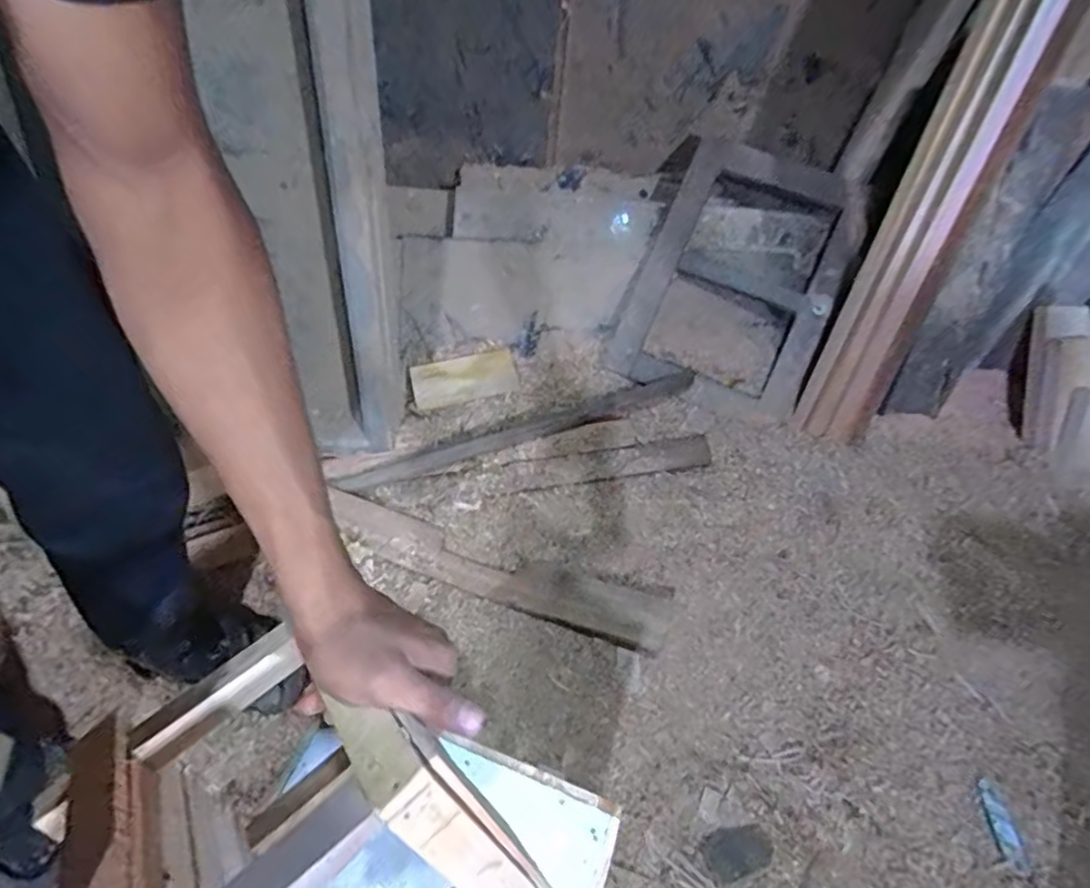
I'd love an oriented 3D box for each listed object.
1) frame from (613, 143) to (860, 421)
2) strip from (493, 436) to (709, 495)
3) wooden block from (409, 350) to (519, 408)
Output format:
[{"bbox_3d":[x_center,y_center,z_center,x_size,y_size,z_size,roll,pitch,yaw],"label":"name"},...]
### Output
[{"bbox_3d":[0.358,-0.317,1.132,0.361,0.068,0.485,19,91,11],"label":"frame"},{"bbox_3d":[0.108,0.037,1.058,0.387,0.012,0.065,-9,55,-9],"label":"strip"},{"bbox_3d":[-0.163,-0.133,1.190,0.205,0.016,0.111,-12,56,-11],"label":"wooden block"}]

